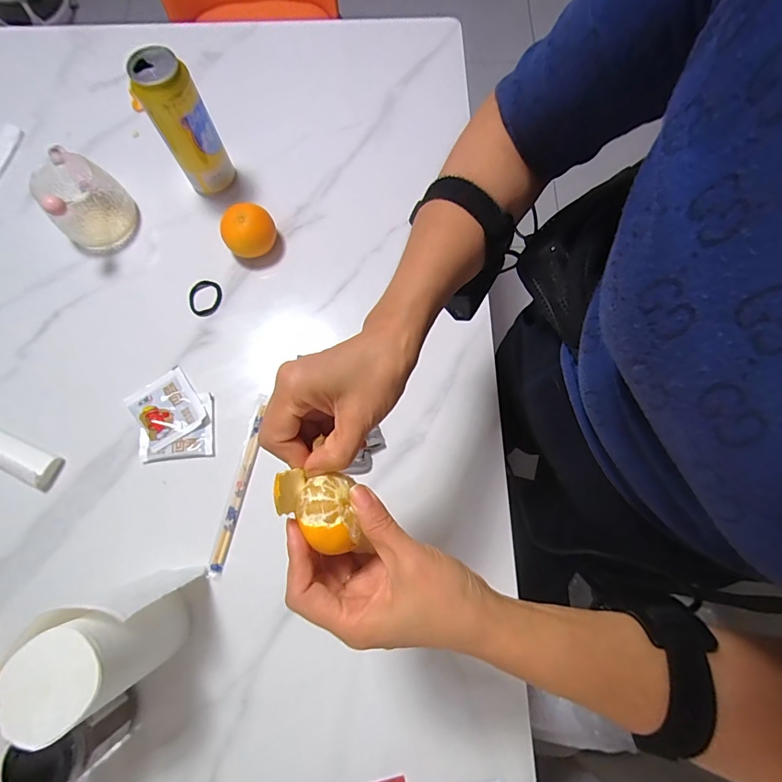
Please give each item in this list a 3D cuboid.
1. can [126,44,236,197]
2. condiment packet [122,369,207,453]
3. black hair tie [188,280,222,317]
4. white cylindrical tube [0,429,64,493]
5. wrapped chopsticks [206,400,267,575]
[{"bbox_3d":[-0.254,-0.324,0.535,0.063,0.168,0.058,0,75,-1],"label":"can"},{"bbox_3d":[-0.279,0.021,0.523,0.075,0.013,0.089,-37,79,-10],"label":"condiment packet"},{"bbox_3d":[-0.249,-0.125,0.567,0.047,0.013,0.042,-39,79,-10],"label":"black hair tie"},{"bbox_3d":[-0.474,0.065,0.503,0.161,0.023,0.038,25,76,6],"label":"white cylindrical tube"},{"bbox_3d":[-0.180,0.110,0.505,0.020,0.011,0.213,12,75,3],"label":"wrapped chopsticks"}]

